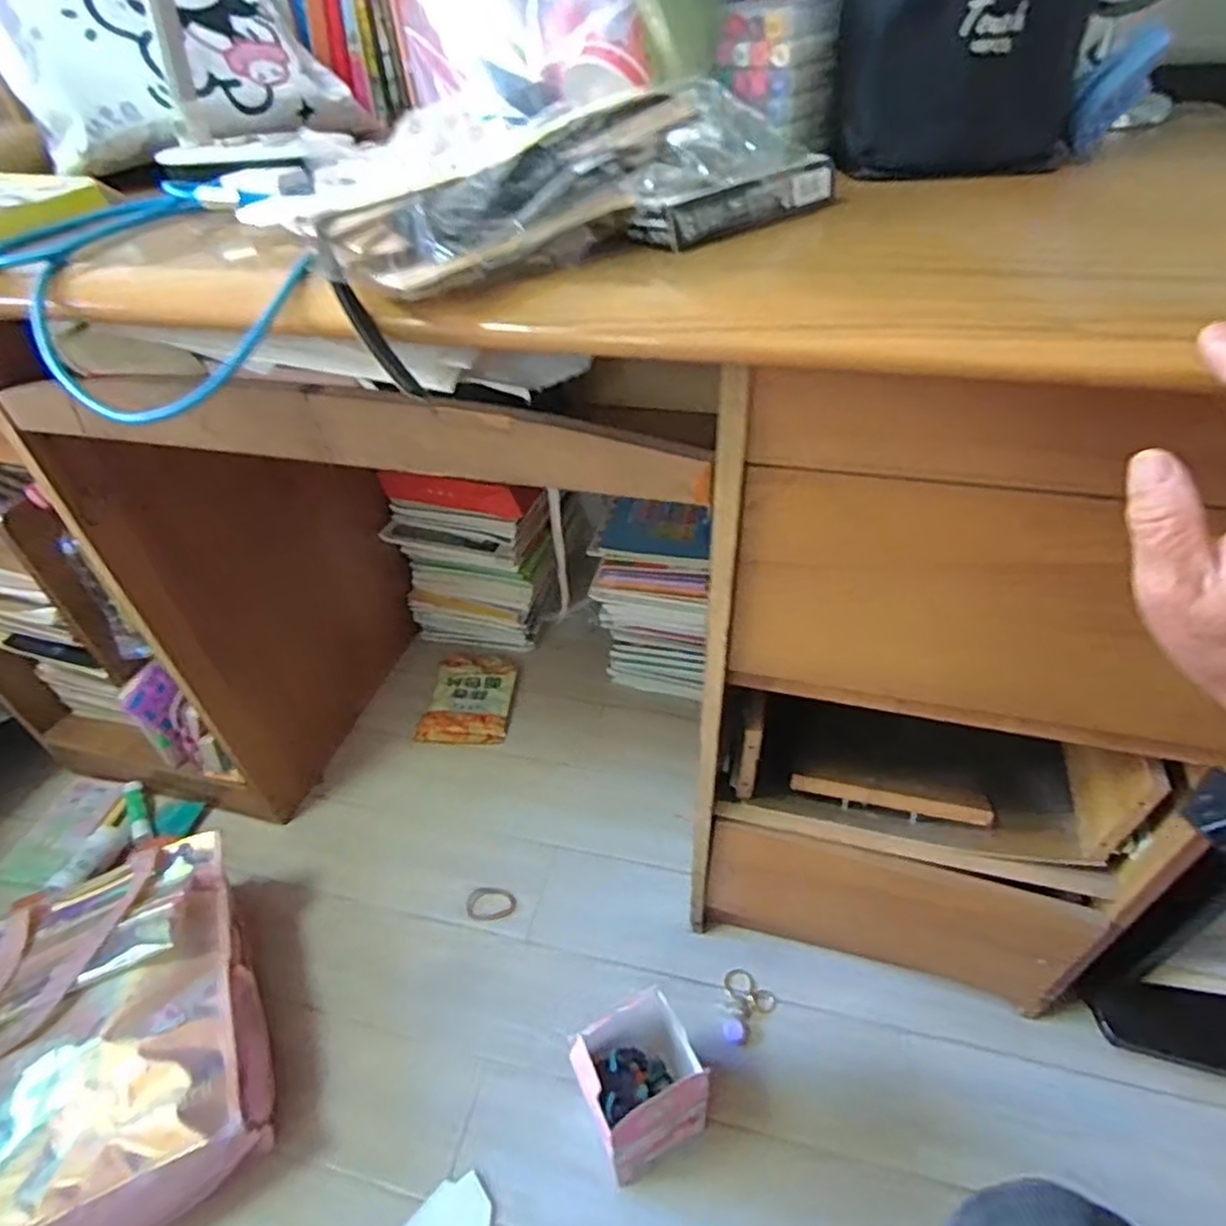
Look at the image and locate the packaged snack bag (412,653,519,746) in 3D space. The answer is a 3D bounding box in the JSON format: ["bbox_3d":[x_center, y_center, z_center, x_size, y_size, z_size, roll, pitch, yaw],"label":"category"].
[{"bbox_3d":[-0.233,0.135,1.142,0.136,0.021,0.186,0,43,4],"label":"packaged snack bag"}]

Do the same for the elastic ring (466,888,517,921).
[{"bbox_3d":[-0.155,0.371,0.880,0.062,0.006,0.044,0,43,4],"label":"elastic ring"}]

